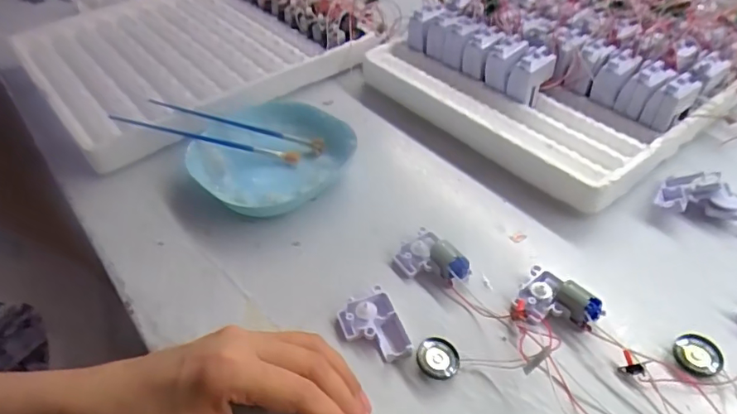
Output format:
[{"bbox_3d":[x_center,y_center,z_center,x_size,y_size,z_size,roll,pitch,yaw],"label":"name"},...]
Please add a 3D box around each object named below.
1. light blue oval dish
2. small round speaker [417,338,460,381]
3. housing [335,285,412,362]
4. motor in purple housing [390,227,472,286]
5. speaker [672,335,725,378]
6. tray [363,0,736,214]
[{"bbox_3d":[-0.083,-0.045,0.445,0.117,0.028,0.121,29,51,29],"label":"light blue oval dish"},{"bbox_3d":[0.043,0.092,0.311,0.025,0.006,0.026,7,48,-8],"label":"small round speaker"},{"bbox_3d":[0.003,0.077,0.327,0.036,0.015,0.050,-19,45,-17],"label":"housing"},{"bbox_3d":[0.042,0.038,0.361,0.034,0.022,0.052,-26,48,-24],"label":"motor in purple housing"},{"bbox_3d":[0.198,0.089,0.308,0.027,0.006,0.026,-1,43,1],"label":"speaker"},{"bbox_3d":[0.190,-0.154,0.508,0.299,0.084,0.291,-29,49,-26],"label":"tray"}]

